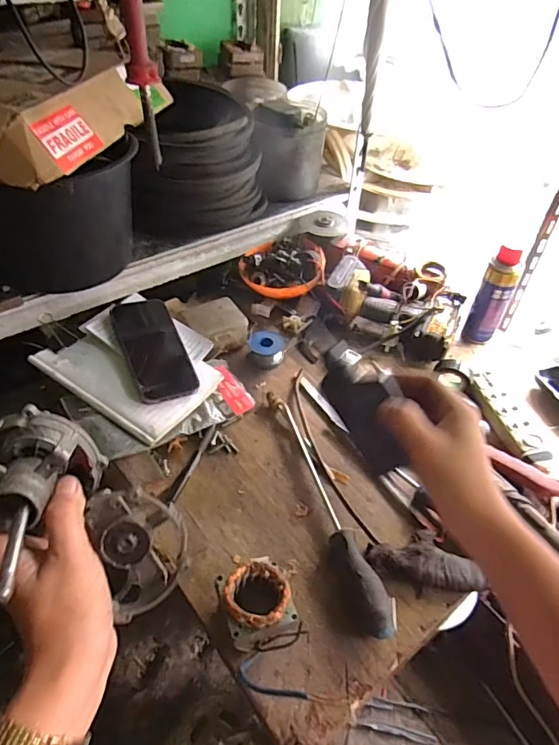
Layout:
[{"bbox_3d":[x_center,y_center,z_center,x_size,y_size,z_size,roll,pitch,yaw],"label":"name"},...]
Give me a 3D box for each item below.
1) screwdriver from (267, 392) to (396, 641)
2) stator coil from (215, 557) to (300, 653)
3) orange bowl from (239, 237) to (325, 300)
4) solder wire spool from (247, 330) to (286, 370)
[{"bbox_3d":[0.047,0.142,0.590,0.047,0.040,0.337,-13,48,-16],"label":"screwdriver"},{"bbox_3d":[-0.023,0.231,0.490,0.068,0.049,0.075,-12,48,-15],"label":"stator coil"},{"bbox_3d":[0.005,-0.193,0.868,0.149,0.055,0.134,2,46,-2],"label":"orange bowl"},{"bbox_3d":[-0.020,-0.037,0.764,0.056,0.034,0.048,2,46,-2],"label":"solder wire spool"}]

